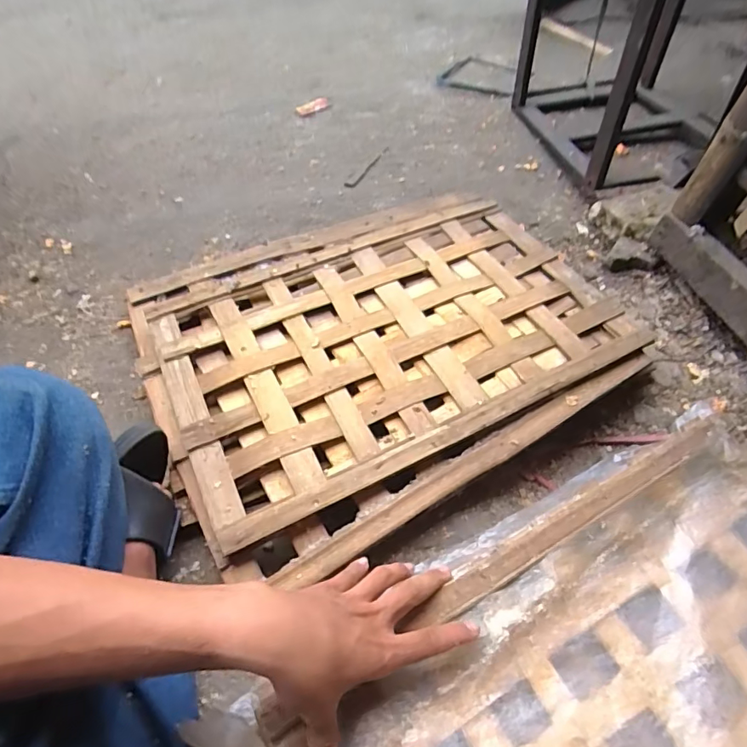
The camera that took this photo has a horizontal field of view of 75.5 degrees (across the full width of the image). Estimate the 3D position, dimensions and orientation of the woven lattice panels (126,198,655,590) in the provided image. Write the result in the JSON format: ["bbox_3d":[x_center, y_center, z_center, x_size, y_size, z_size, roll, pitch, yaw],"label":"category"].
[{"bbox_3d":[0.013,-0.050,0.609,0.553,0.050,0.449,-20,57,-17],"label":"woven lattice panels"}]

